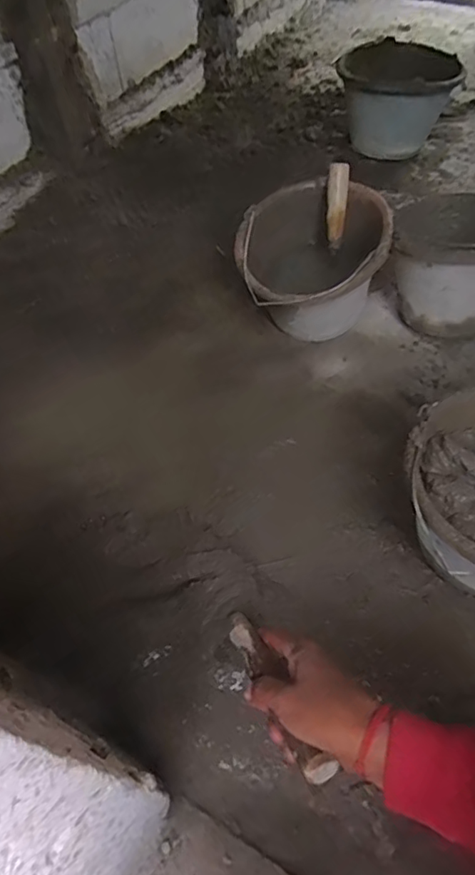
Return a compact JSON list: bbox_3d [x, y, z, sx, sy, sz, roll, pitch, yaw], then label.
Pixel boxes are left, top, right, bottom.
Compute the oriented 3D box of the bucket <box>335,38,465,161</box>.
[{"bbox_3d":[0.363,-0.770,1.246,0.223,0.173,0.278,28,60,19],"label":"bucket"}]

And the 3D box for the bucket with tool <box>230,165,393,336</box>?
[{"bbox_3d":[0.113,-0.270,0.859,0.218,0.196,0.243,5,55,4],"label":"bucket with tool"}]

